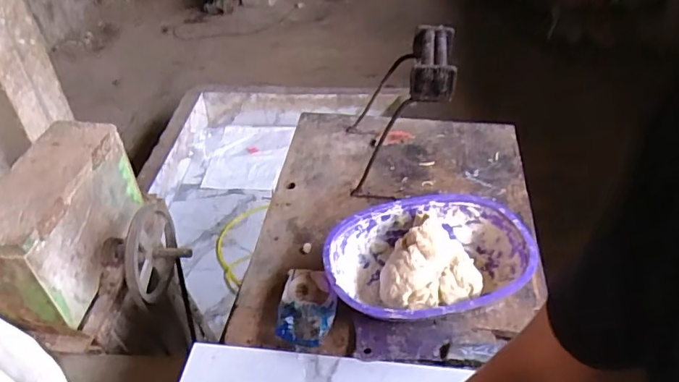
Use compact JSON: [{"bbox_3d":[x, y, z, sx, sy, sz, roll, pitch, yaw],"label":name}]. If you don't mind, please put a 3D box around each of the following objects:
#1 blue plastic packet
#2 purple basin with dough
[{"bbox_3d":[-0.047,0.173,0.746,0.085,0.038,0.116,5,40,13],"label":"blue plastic packet"},{"bbox_3d":[0.134,0.108,0.772,0.299,0.084,0.210,-10,39,-6],"label":"purple basin with dough"}]

